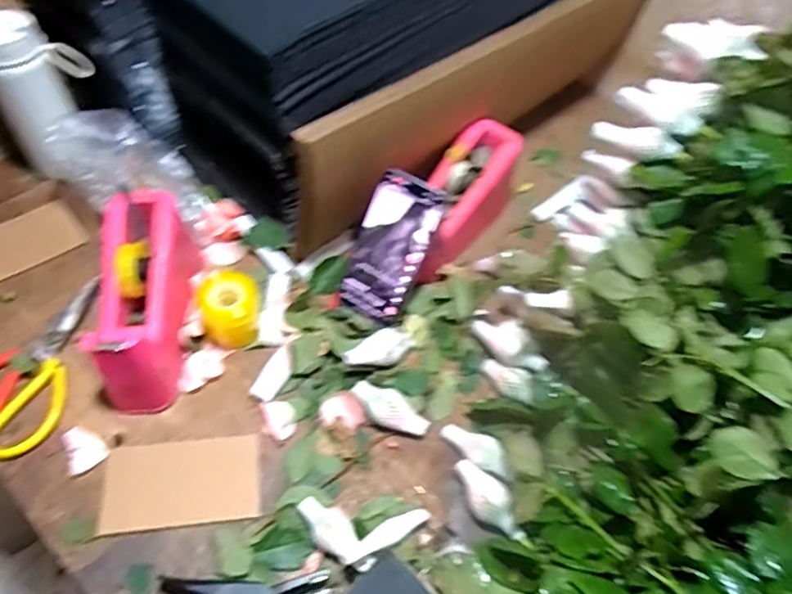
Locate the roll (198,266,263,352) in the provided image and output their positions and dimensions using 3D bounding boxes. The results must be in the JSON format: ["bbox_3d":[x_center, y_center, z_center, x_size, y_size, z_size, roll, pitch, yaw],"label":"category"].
[{"bbox_3d":[-0.176,0.011,0.646,0.060,0.060,0.063,2,56,-3],"label":"roll"}]

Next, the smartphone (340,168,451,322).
[{"bbox_3d":[-0.006,-0.051,0.661,0.081,0.155,0.015,29,21,16],"label":"smartphone"}]

